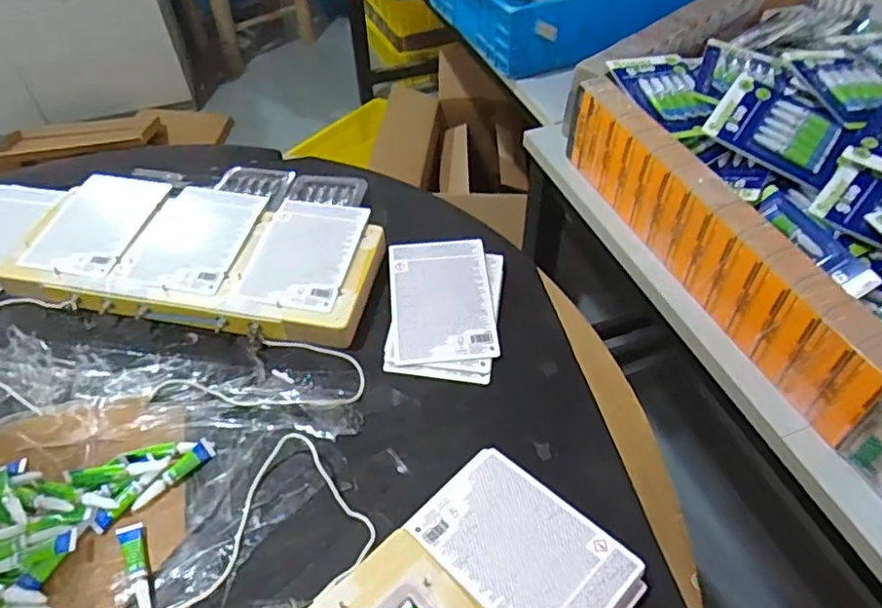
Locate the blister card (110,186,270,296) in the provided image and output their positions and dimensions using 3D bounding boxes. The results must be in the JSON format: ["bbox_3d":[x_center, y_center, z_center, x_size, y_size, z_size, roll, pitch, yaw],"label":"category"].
[{"bbox_3d":[-0.297,-0.084,0.752,0.129,0.010,0.180,8,49,8],"label":"blister card"}]

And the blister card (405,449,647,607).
[{"bbox_3d":[0.068,0.212,0.525,0.115,0.020,0.180,-36,48,-29],"label":"blister card"}]

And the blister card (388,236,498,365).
[{"bbox_3d":[0.001,-0.007,0.713,0.116,0.008,0.163,-5,57,-2],"label":"blister card"}]

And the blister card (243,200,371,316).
[{"bbox_3d":[-0.159,-0.064,0.733,0.113,0.007,0.171,8,51,8],"label":"blister card"}]

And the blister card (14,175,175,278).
[{"bbox_3d":[-0.426,-0.093,0.758,0.119,0.012,0.150,6,49,7],"label":"blister card"}]

